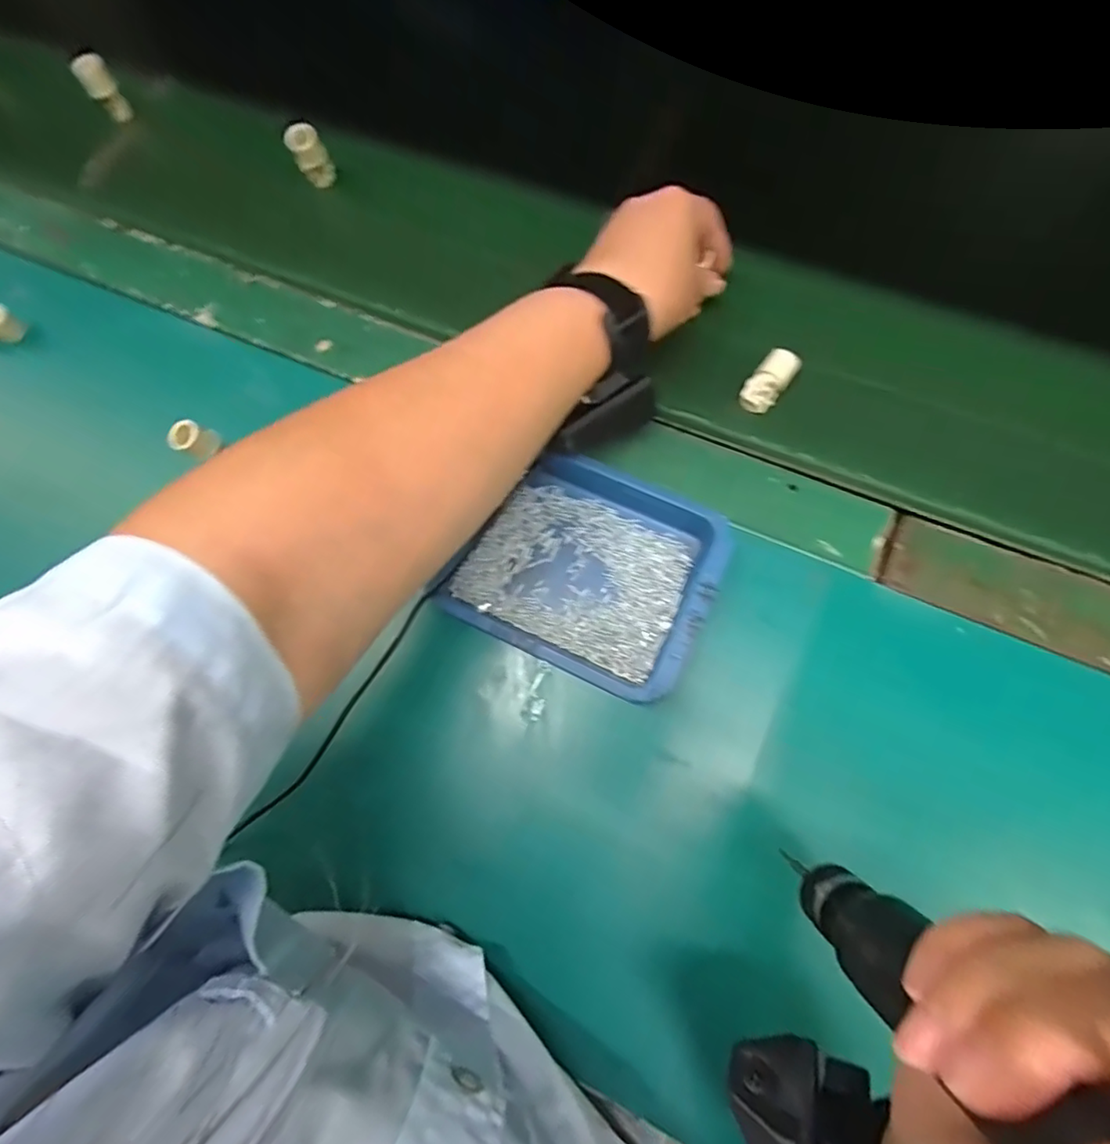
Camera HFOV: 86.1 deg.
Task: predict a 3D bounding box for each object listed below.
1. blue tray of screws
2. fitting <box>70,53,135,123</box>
[{"bbox_3d":[0.021,-0.004,0.349,0.140,0.024,0.124,27,77,9],"label":"blue tray of screws"},{"bbox_3d":[-0.360,-0.385,0.473,0.024,0.045,0.022,-36,76,-8],"label":"fitting"}]

